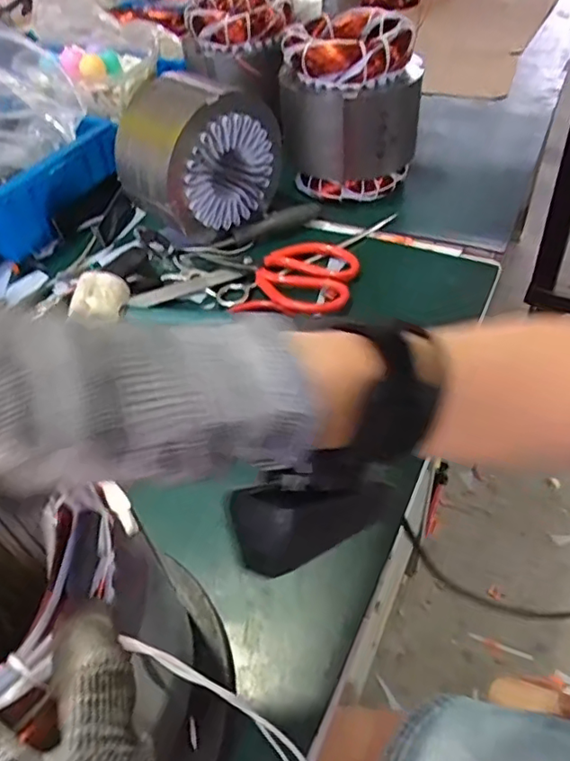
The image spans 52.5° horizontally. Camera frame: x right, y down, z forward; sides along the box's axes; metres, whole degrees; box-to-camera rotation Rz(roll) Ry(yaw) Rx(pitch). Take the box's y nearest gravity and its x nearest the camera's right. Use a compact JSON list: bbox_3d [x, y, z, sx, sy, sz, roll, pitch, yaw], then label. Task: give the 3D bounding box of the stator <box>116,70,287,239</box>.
[{"bbox_3d":[-0.091,-0.233,0.608,0.104,0.144,0.147,33,58,32],"label":"stator"}]

